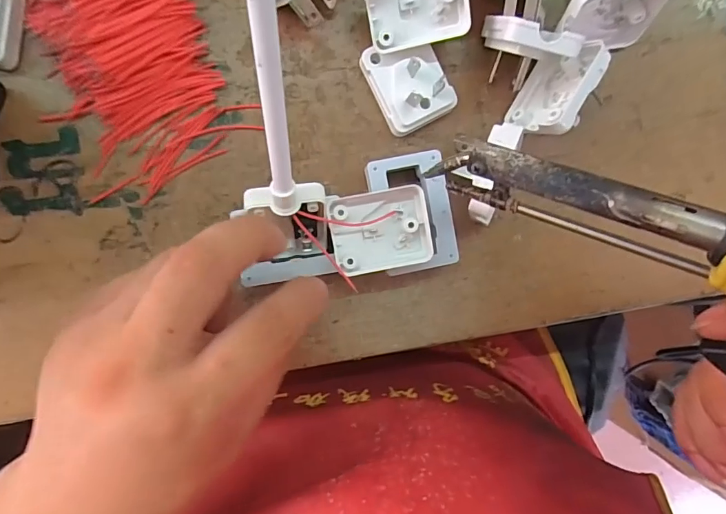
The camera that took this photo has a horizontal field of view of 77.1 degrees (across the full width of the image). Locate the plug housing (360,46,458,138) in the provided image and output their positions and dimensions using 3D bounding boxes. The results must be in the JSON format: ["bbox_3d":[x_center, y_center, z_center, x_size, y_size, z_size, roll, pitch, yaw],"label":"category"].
[{"bbox_3d":[0.024,-0.091,0.242,0.038,0.018,0.045,-24,95,-3],"label":"plug housing"}]

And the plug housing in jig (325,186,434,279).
[{"bbox_3d":[0.008,-0.013,0.228,0.048,0.012,0.039,-11,89,-6],"label":"plug housing in jig"}]

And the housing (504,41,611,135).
[{"bbox_3d":[0.100,-0.086,0.239,0.022,0.036,0.047,32,90,-6],"label":"housing"}]

